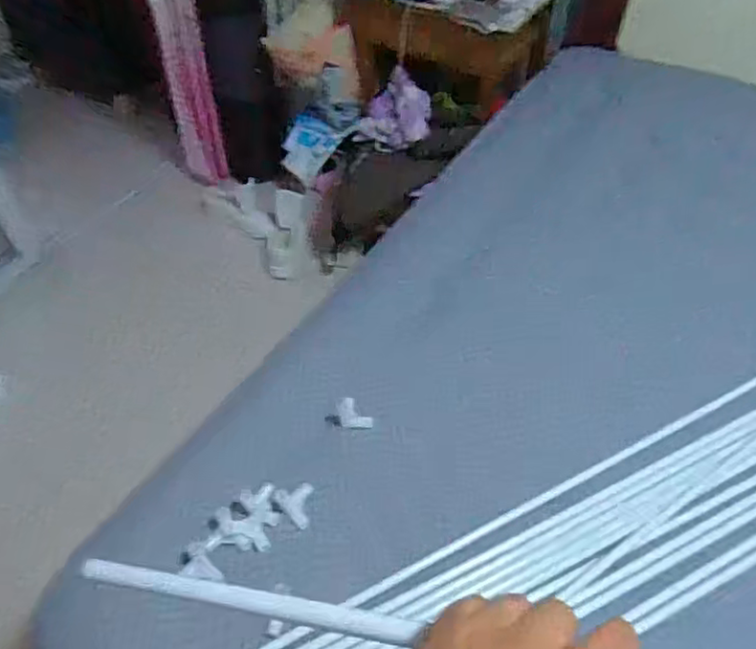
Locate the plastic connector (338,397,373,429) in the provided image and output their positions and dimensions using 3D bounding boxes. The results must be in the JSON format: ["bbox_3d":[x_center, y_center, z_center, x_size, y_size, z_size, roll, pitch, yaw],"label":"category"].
[{"bbox_3d":[-0.038,0.149,1.068,0.059,0.017,0.052,0,49,1],"label":"plastic connector"}]

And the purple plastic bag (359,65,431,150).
[{"bbox_3d":[0.054,-0.630,1.850,0.218,0.143,0.165,27,55,23],"label":"purple plastic bag"}]

